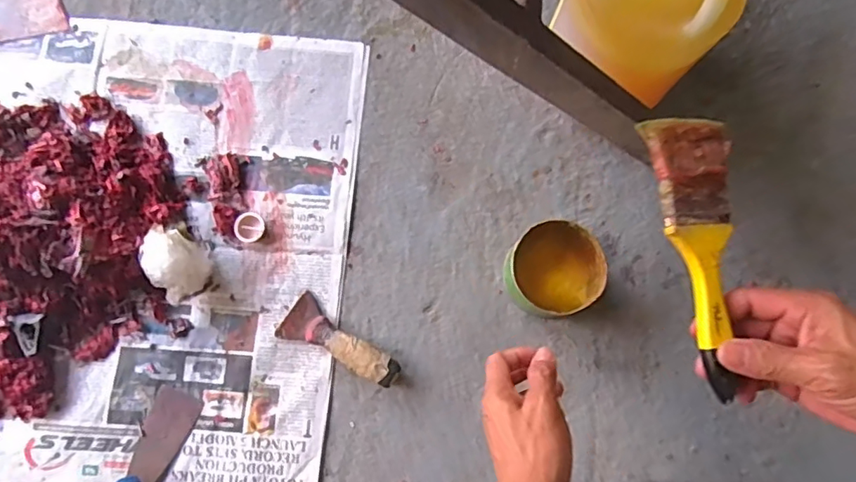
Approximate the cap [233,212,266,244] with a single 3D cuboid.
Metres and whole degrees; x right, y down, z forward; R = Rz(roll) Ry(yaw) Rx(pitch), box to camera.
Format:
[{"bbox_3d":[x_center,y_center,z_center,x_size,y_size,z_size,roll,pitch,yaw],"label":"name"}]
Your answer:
[{"bbox_3d":[-0.205,-0.016,0.620,0.033,0.013,0.033,0,78,-1],"label":"cap"}]

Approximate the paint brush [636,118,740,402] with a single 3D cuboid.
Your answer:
[{"bbox_3d":[0.192,0.006,0.376,0.056,0.013,0.192,-5,82,-2],"label":"paint brush"}]

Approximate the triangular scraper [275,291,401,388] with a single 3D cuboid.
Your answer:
[{"bbox_3d":[-0.096,0.115,0.592,0.139,0.027,0.051,32,79,5],"label":"triangular scraper"}]

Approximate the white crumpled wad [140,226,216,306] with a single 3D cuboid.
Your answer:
[{"bbox_3d":[-0.271,0.022,0.586,0.052,0.061,0.076,-30,80,-7],"label":"white crumpled wad"}]

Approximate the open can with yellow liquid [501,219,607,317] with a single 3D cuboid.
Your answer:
[{"bbox_3d":[0.139,0.033,0.600,0.098,0.059,0.097,0,78,-1],"label":"open can with yellow liquid"}]

